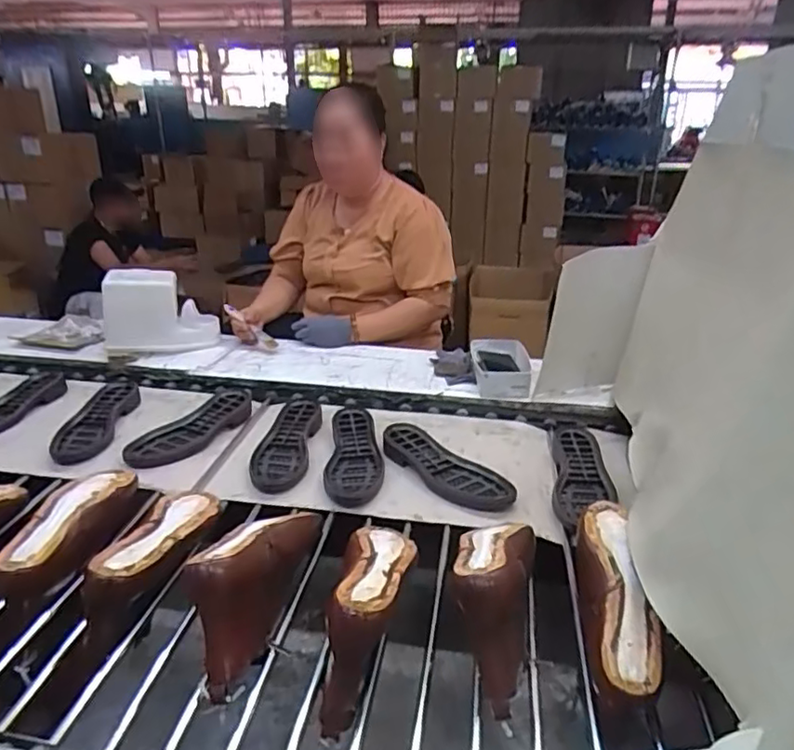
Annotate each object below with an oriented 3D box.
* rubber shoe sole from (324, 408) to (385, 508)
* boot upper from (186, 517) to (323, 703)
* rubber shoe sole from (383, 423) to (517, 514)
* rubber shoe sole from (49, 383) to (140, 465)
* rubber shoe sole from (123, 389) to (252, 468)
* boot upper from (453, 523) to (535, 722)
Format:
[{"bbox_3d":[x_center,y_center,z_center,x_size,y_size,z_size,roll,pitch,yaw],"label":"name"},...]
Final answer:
[{"bbox_3d":[-0.072,0.135,1.080,0.094,0.023,0.293,0,24,-1],"label":"rubber shoe sole"},{"bbox_3d":[-0.175,0.240,0.742,0.094,0.109,0.258,6,25,12],"label":"boot upper"},{"bbox_3d":[0.085,0.151,1.042,0.096,0.032,0.276,-18,30,-35],"label":"rubber shoe sole"},{"bbox_3d":[-0.585,0.084,1.201,0.106,0.021,0.282,-2,24,-5],"label":"rubber shoe sole"},{"bbox_3d":[-0.384,0.097,1.172,0.101,0.021,0.291,13,27,25],"label":"rubber shoe sole"},{"bbox_3d":[0.115,0.247,0.725,0.092,0.125,0.253,5,25,10],"label":"boot upper"}]

